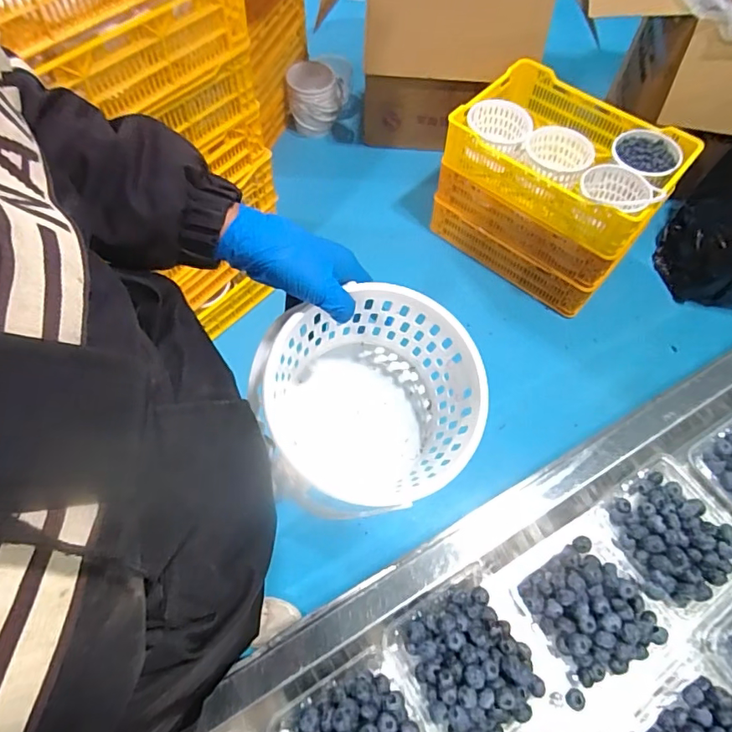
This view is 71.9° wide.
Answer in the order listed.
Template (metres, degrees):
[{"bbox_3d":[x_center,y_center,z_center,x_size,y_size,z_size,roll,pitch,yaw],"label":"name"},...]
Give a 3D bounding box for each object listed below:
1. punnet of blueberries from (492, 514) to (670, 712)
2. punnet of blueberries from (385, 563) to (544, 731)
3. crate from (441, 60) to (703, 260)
[{"bbox_3d":[0.192,0.214,0.449,0.121,0.046,0.122,-21,64,-12],"label":"punnet of blueberries"},{"bbox_3d":[0.088,0.249,0.416,0.105,0.039,0.127,-28,66,-14],"label":"punnet of blueberries"},{"bbox_3d":[0.568,-0.633,1.466,0.639,0.161,0.487,39,68,18],"label":"crate"}]

